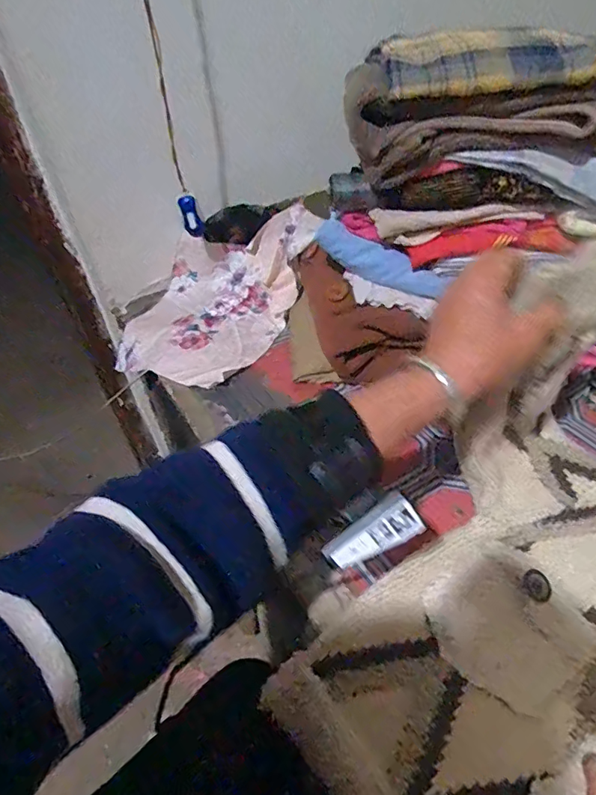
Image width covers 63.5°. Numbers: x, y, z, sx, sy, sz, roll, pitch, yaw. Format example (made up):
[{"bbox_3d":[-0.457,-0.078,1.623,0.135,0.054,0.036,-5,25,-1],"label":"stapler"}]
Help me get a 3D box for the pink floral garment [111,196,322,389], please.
[{"bbox_3d":[-0.124,-0.178,0.774,0.250,0.118,0.353,18,49,22],"label":"pink floral garment"}]

